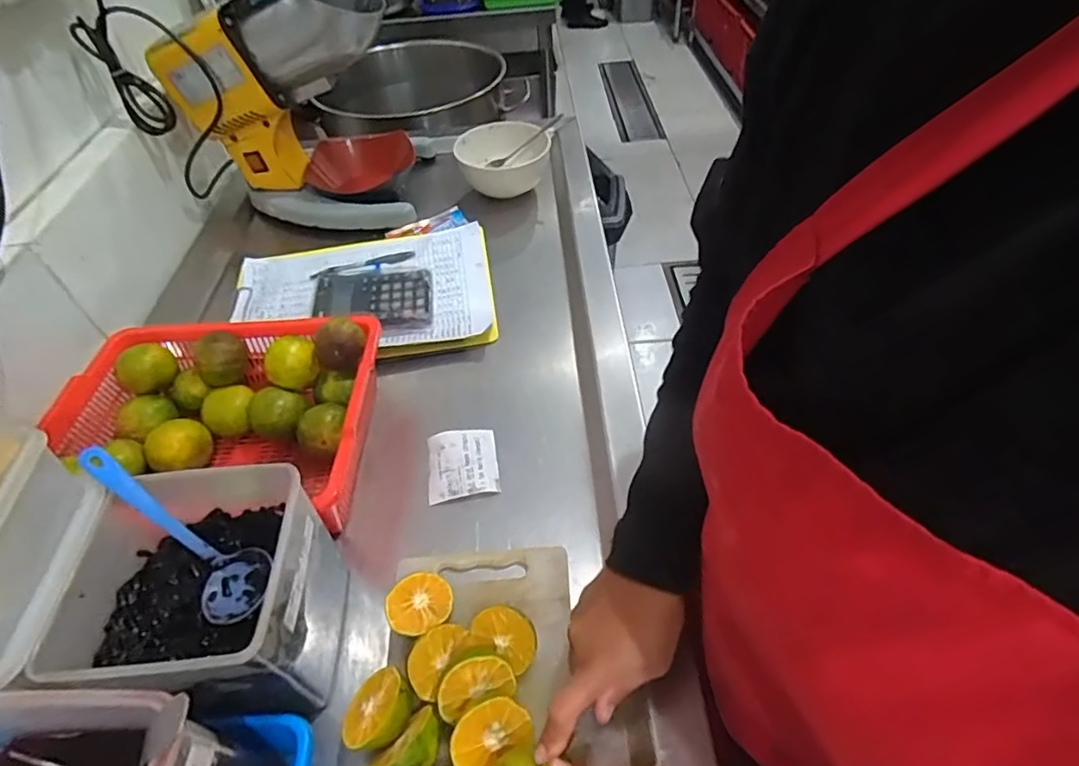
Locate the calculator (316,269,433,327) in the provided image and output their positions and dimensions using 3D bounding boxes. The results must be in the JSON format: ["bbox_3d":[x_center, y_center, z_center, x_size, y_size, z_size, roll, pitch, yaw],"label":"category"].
[{"bbox_3d":[-0.204,-0.108,0.718,0.146,0.023,0.101,-1,48,2],"label":"calculator"}]

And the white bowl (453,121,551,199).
[{"bbox_3d":[-0.056,-0.338,0.892,0.135,0.069,0.135,-2,48,2],"label":"white bowl"}]

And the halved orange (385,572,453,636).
[{"bbox_3d":[-0.095,0.178,0.470,0.050,0.022,0.048,-2,48,2],"label":"halved orange"}]

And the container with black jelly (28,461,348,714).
[{"bbox_3d":[-0.237,0.160,0.425,0.147,0.143,0.133,-7,48,-3],"label":"container with black jelly"}]

